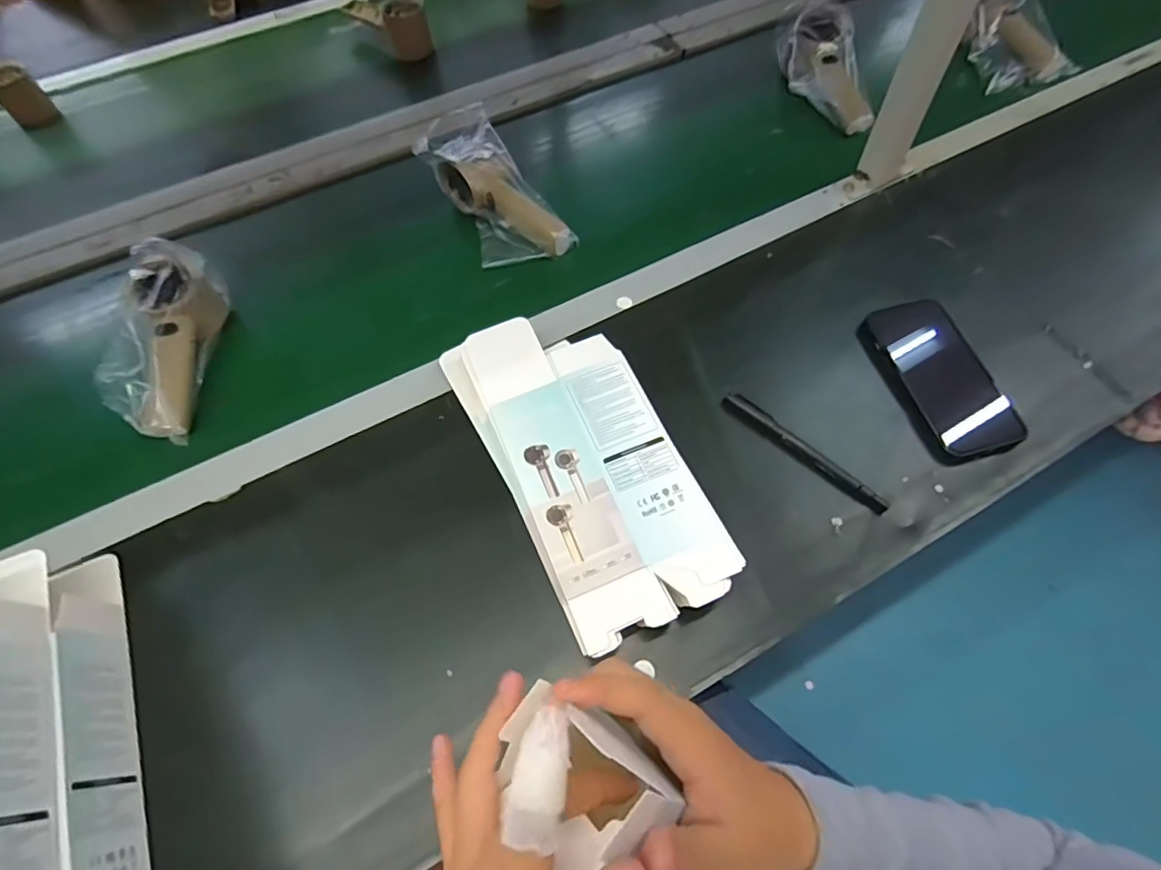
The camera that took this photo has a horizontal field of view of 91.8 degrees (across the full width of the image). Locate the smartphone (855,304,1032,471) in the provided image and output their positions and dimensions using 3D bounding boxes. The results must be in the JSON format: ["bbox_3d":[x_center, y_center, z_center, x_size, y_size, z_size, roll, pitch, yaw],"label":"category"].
[{"bbox_3d":[0.307,-0.051,0.479,0.077,0.012,0.146,-15,61,-2],"label":"smartphone"}]

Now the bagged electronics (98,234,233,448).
[{"bbox_3d":[-0.374,-0.077,0.503,0.074,0.066,0.172,-1,75,2],"label":"bagged electronics"}]

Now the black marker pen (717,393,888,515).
[{"bbox_3d":[0.178,0.013,0.452,0.014,0.012,0.146,-42,68,-18],"label":"black marker pen"}]

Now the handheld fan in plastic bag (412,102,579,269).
[{"bbox_3d":[-0.090,-0.251,0.585,0.091,0.056,0.195,-36,84,-16],"label":"handheld fan in plastic bag"}]

